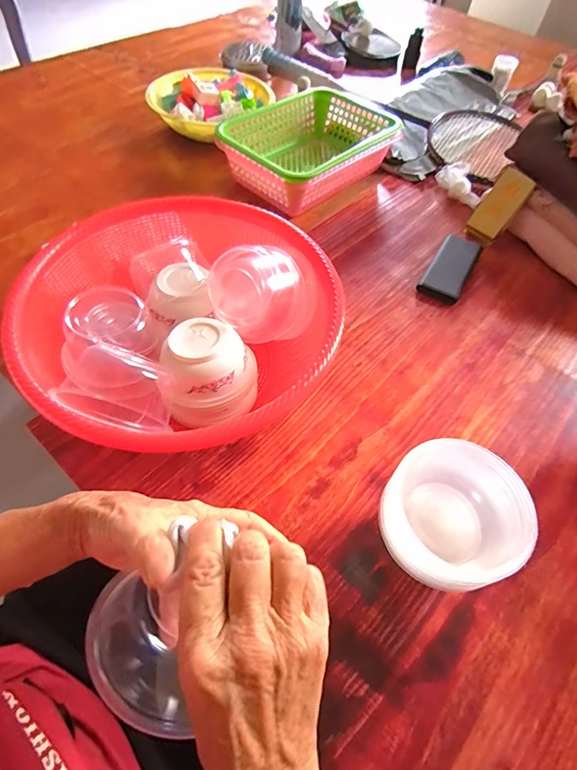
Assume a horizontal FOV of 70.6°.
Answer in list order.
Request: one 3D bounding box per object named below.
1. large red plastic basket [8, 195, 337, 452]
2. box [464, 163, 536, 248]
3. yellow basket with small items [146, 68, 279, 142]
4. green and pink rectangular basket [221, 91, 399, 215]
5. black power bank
[{"bbox_3d":[-0.119,-0.059,0.482,0.334,0.126,0.334,16,57,8],"label":"large red plastic basket"},{"bbox_3d":[0.351,-0.296,0.681,0.058,0.116,0.020,41,30,19],"label":"box"},{"bbox_3d":[-0.162,-0.585,0.849,0.243,0.076,0.213,-37,66,-23],"label":"yellow basket with small items"},{"bbox_3d":[0.043,-0.429,0.747,0.299,0.093,0.207,-38,66,-24],"label":"green and pink rectangular basket"},{"bbox_3d":[0.261,-0.188,0.652,0.062,0.017,0.149,28,60,15],"label":"black power bank"}]

